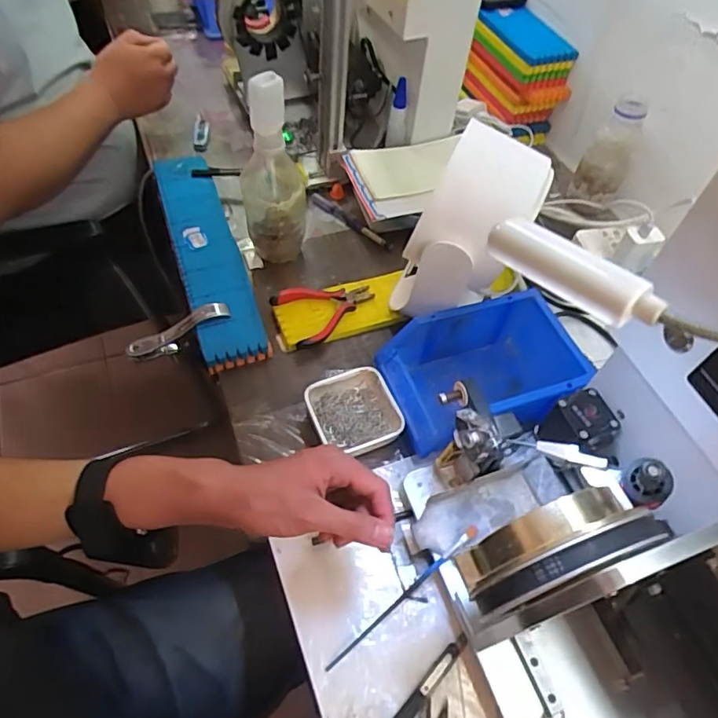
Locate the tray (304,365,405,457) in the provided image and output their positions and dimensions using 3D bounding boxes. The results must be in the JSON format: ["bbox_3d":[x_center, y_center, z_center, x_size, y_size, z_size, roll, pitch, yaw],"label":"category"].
[{"bbox_3d":[-0.005,0.058,0.546,0.082,0.036,0.089,-19,58,-18],"label":"tray"}]

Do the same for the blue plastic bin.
[{"bbox_3d":[0.132,0.016,0.566,0.204,0.101,0.115,-17,57,-16],"label":"blue plastic bin"}]

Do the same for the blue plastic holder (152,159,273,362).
[{"bbox_3d":[-0.196,-0.144,0.684,0.074,0.034,0.378,-15,57,-15],"label":"blue plastic holder"}]

